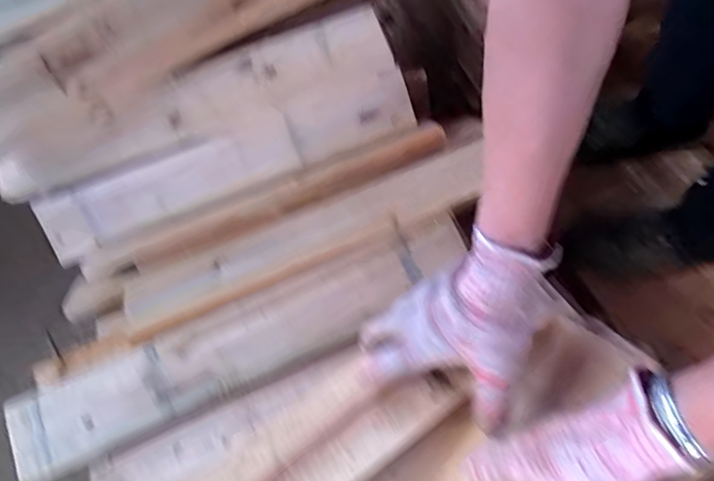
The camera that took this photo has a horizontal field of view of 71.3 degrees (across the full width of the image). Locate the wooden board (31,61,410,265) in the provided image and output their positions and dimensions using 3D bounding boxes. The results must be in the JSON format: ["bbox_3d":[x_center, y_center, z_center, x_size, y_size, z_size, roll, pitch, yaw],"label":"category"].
[{"bbox_3d":[-0.169,-0.096,0.634,0.492,0.027,0.090,-23,116,1],"label":"wooden board"}]

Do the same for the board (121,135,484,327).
[{"bbox_3d":[-0.067,-0.012,0.596,0.449,0.018,0.098,-21,43,2],"label":"board"}]

